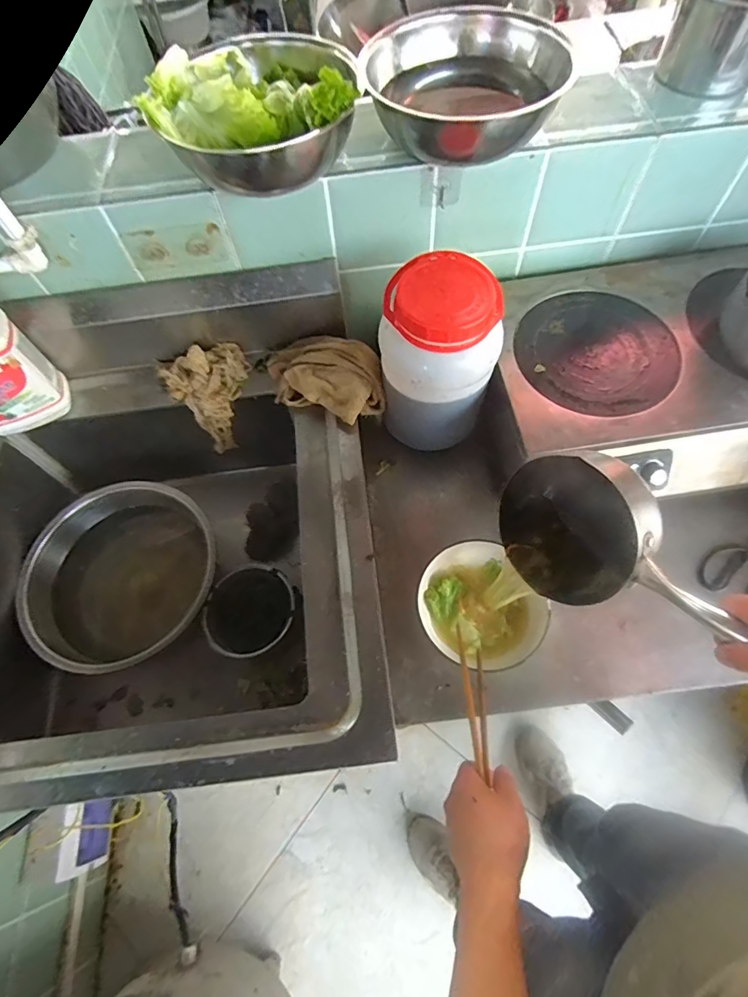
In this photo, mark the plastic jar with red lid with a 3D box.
[{"bbox_3d":[0.099,-0.207,0.722,0.150,0.243,0.151,-1,65,2],"label":"plastic jar with red lid"}]

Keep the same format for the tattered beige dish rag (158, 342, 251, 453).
[{"bbox_3d":[-0.270,-0.178,0.846,0.137,0.158,0.092,-26,66,-9],"label":"tattered beige dish rag"}]

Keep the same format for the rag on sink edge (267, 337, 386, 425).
[{"bbox_3d":[-0.076,-0.203,0.772,0.198,0.066,0.119,20,67,12],"label":"rag on sink edge"}]

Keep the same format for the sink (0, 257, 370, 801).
[{"bbox_3d":[-0.353,0.065,0.774,0.665,0.391,0.653,-8,65,-1],"label":"sink"}]

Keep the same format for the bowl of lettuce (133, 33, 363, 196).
[{"bbox_3d":[-0.143,-0.485,0.610,0.250,0.094,0.210,-11,65,-2],"label":"bowl of lettuce"}]

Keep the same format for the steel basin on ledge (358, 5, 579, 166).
[{"bbox_3d":[0.114,-0.520,0.613,0.248,0.074,0.224,5,65,5],"label":"steel basin on ledge"}]

